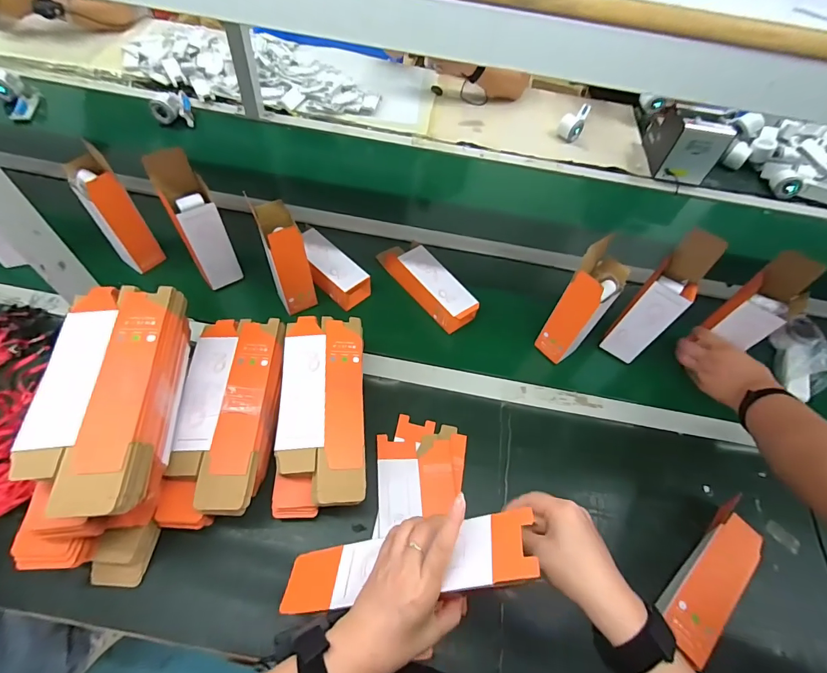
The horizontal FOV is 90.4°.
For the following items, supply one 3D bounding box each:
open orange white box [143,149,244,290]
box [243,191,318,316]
[{"bbox_3d":[-0.371,-0.196,0.710,0.079,0.218,0.088,-24,61,-16],"label":"open orange white box"},{"bbox_3d":[-0.220,-0.131,0.708,0.062,0.189,0.077,-22,61,-16],"label":"box"}]

